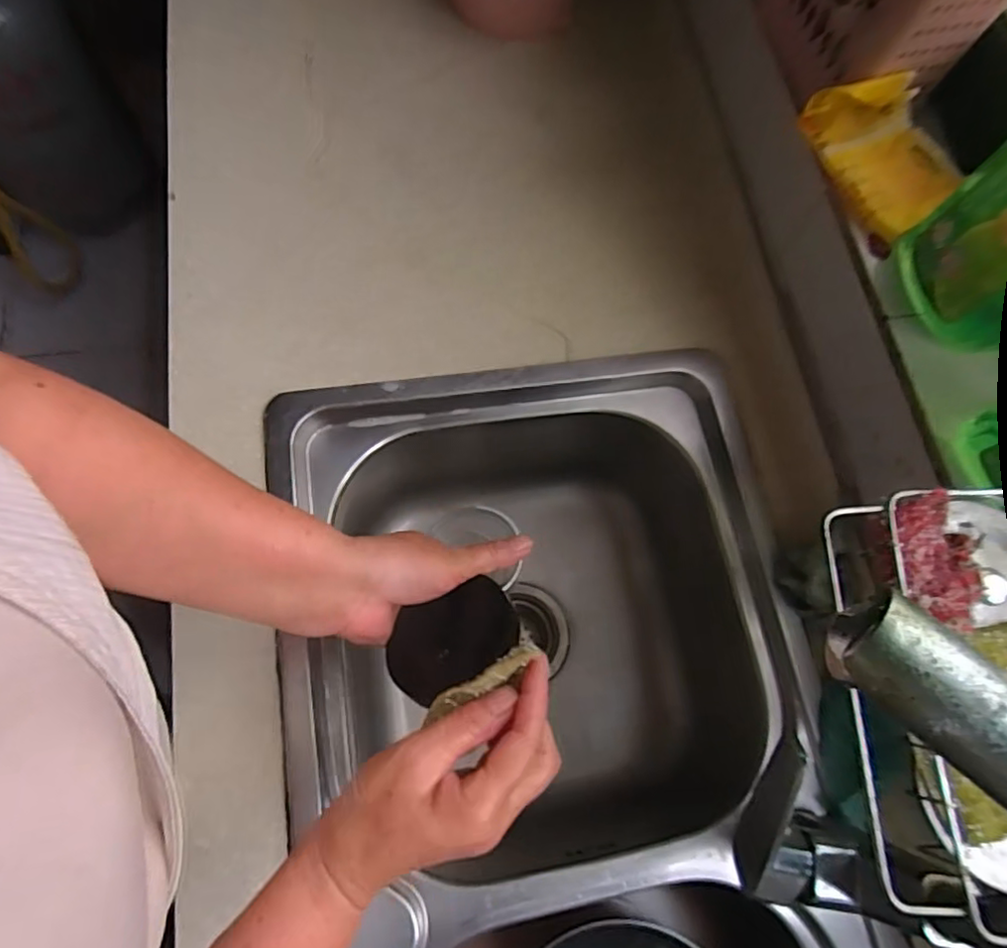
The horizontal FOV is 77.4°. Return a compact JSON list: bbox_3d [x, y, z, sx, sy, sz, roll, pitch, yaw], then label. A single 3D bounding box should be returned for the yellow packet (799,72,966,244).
[{"bbox_3d":[0.284,-0.238,0.459,0.083,0.040,0.114,-27,76,-13],"label":"yellow packet"}]

